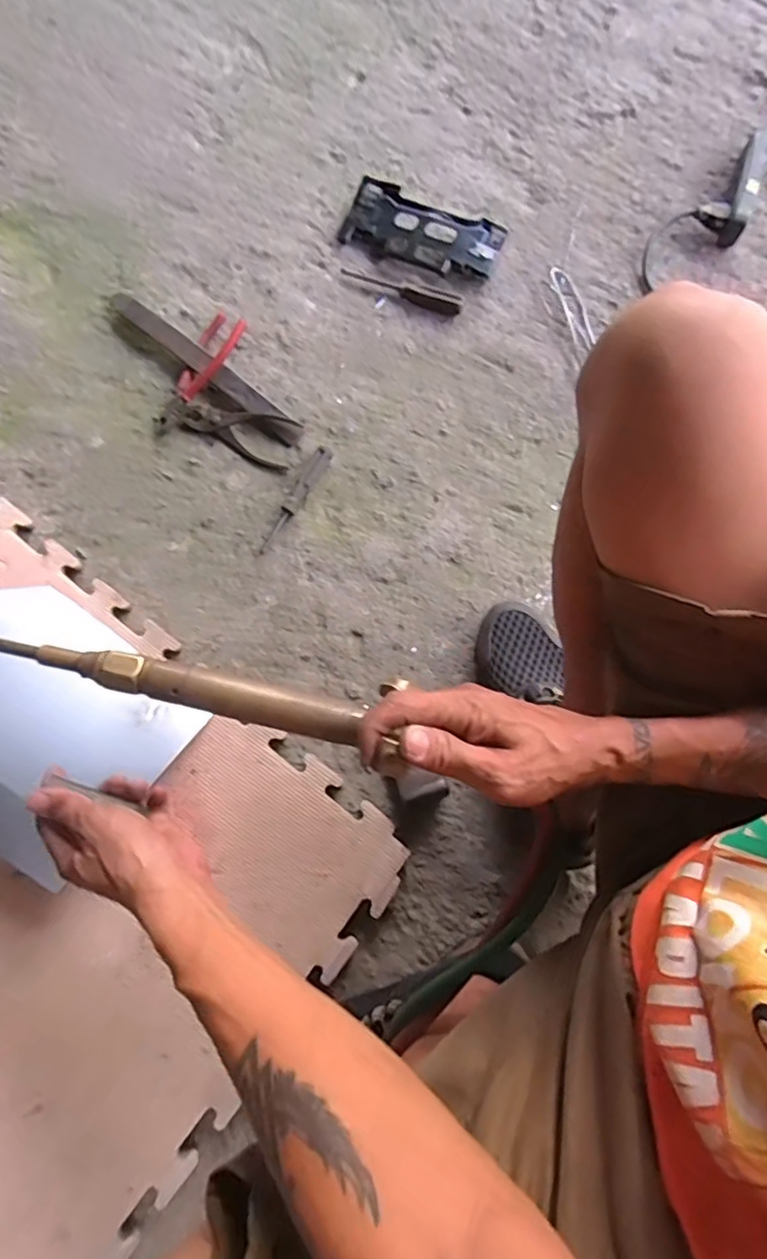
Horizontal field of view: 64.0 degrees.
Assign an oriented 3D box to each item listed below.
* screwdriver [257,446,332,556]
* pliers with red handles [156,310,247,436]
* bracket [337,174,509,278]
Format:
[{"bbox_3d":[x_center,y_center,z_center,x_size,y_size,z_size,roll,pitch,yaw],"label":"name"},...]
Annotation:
[{"bbox_3d":[-0.105,-0.155,0.730,0.020,0.019,0.152,29,79,6],"label":"screwdriver"},{"bbox_3d":[-0.226,-0.318,0.760,0.052,0.026,0.171,23,79,5],"label":"pliers with red handles"},{"bbox_3d":[0.050,-0.520,0.798,0.206,0.033,0.094,24,79,5],"label":"bracket"}]

